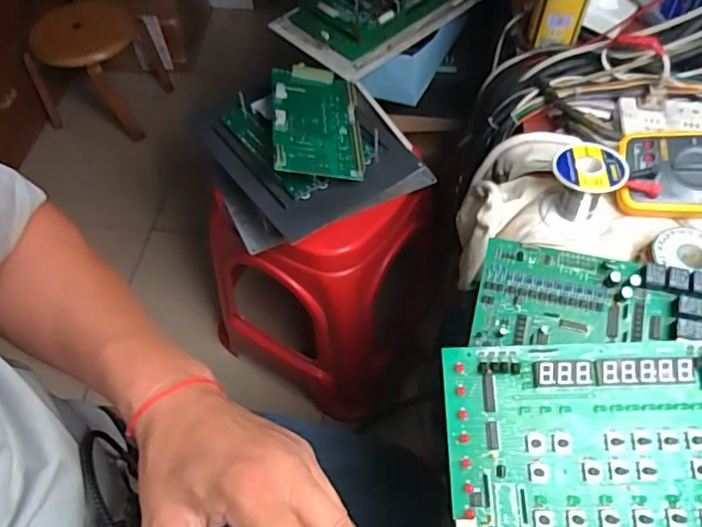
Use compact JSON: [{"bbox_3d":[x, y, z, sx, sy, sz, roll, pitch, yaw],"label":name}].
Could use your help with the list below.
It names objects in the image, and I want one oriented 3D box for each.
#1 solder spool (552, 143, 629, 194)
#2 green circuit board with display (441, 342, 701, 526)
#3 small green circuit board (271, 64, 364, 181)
[{"bbox_3d":[0.221,-0.087,0.525,0.061,0.013,0.062,36,63,23],"label":"solder spool"},{"bbox_3d":[0.176,0.136,0.389,0.212,0.009,0.159,-2,73,5],"label":"green circuit board with display"},{"bbox_3d":[-0.050,-0.204,0.795,0.119,0.013,0.209,2,60,-13],"label":"small green circuit board"}]

